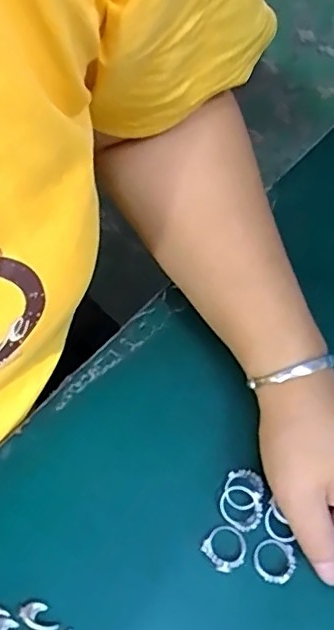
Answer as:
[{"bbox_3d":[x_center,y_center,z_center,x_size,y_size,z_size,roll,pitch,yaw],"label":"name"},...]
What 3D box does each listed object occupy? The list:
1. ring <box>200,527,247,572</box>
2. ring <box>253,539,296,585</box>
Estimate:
[{"bbox_3d":[0.032,0.127,0.315,0.022,0.006,0.022,1,63,-2],"label":"ring"},{"bbox_3d":[0.058,0.133,0.312,0.022,0.007,0.021,1,63,-2],"label":"ring"}]

